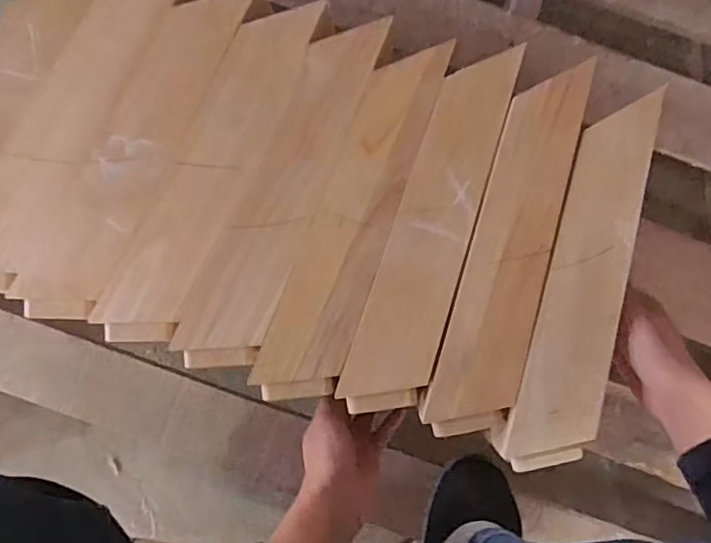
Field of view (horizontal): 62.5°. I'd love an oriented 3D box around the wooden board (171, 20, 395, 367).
[{"bbox_3d":[-0.054,-0.062,0.453,0.060,0.015,0.292,24,89,2],"label":"wooden board"}]

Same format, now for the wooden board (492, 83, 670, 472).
[{"bbox_3d":[0.176,0.008,0.442,0.064,0.012,0.288,16,89,1],"label":"wooden board"}]

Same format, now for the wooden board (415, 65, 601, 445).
[{"bbox_3d":[0.119,-0.015,0.449,0.062,0.011,0.286,17,89,0],"label":"wooden board"}]

